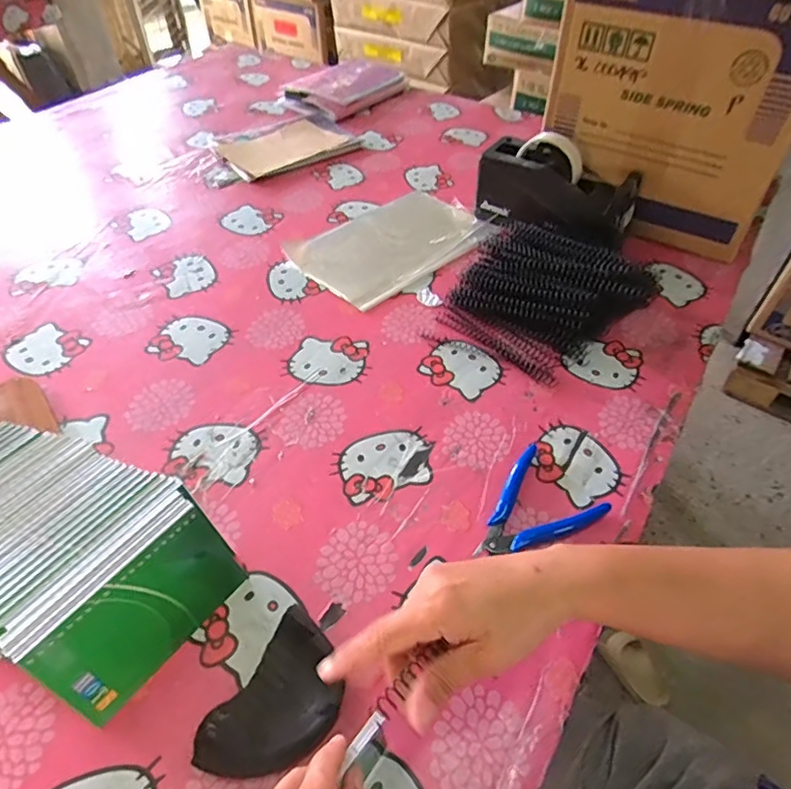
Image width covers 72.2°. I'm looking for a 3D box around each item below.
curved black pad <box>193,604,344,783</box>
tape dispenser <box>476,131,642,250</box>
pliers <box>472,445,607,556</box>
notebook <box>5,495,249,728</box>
[{"bbox_3d":[-0.075,0.204,0.355,0.066,0.030,0.101,29,54,23],"label":"curved black pad"},{"bbox_3d":[0.210,-0.271,0.711,0.202,0.098,0.082,22,51,17],"label":"tape dispenser"},{"bbox_3d":[0.112,0.097,0.459,0.110,0.013,0.087,-30,55,-25],"label":"pliers"},{"bbox_3d":[-0.173,0.147,0.375,0.011,0.083,0.129,8,42,45],"label":"notebook"}]

